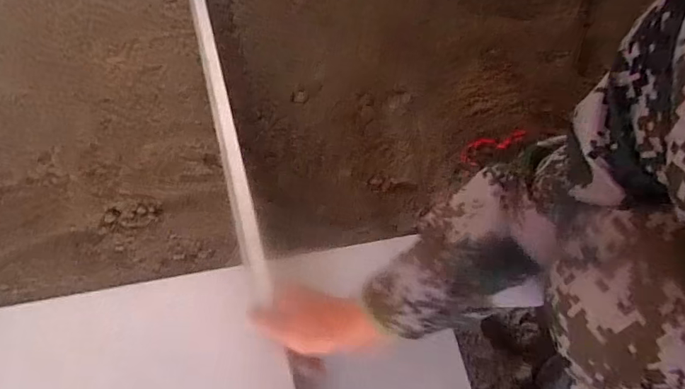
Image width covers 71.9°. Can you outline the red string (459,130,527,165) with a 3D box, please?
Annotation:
[{"bbox_3d":[0.231,-0.080,0.733,0.121,0.008,0.038,-30,62,-16],"label":"red string"}]

